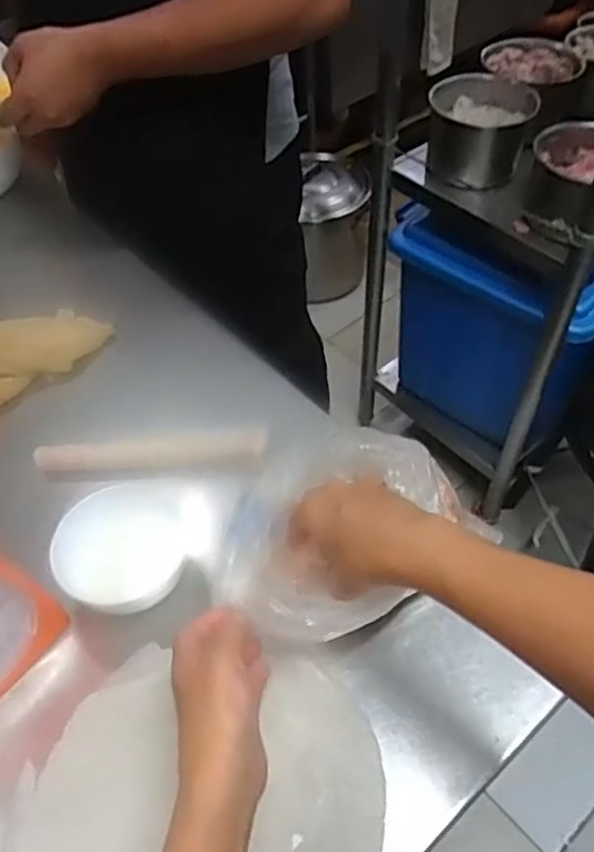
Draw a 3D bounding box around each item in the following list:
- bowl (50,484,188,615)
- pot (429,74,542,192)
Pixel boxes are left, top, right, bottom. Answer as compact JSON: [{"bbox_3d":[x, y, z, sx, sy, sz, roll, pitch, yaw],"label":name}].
[{"bbox_3d":[-0.141,0.097,0.533,0.098,0.042,0.088,-18,51,-11],"label":"bowl"},{"bbox_3d":[0.307,-0.496,1.120,0.163,0.119,0.174,-2,50,2],"label":"pot"}]

